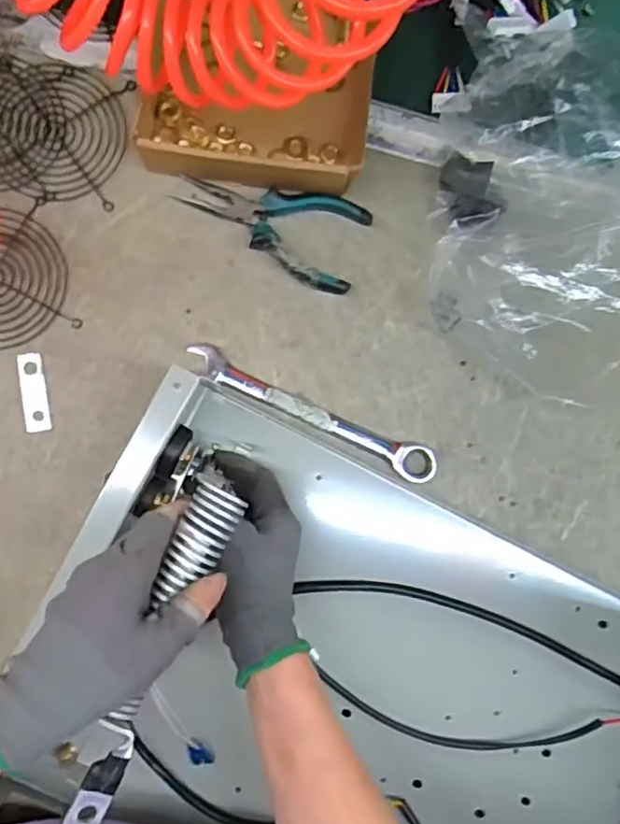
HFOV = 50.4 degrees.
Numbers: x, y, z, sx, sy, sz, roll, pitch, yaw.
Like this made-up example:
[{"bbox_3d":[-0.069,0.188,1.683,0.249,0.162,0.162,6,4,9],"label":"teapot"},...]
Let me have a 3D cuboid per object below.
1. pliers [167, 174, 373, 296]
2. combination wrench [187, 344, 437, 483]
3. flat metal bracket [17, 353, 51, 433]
[{"bbox_3d":[-0.033,-0.154,0.538,0.153,0.023,0.074,18,84,-4],"label":"pliers"},{"bbox_3d":[0.004,0.002,0.536,0.217,0.014,0.028,26,83,-4],"label":"combination wrench"},{"bbox_3d":[-0.219,-0.015,0.521,0.020,0.004,0.062,-9,87,-7],"label":"flat metal bracket"}]

